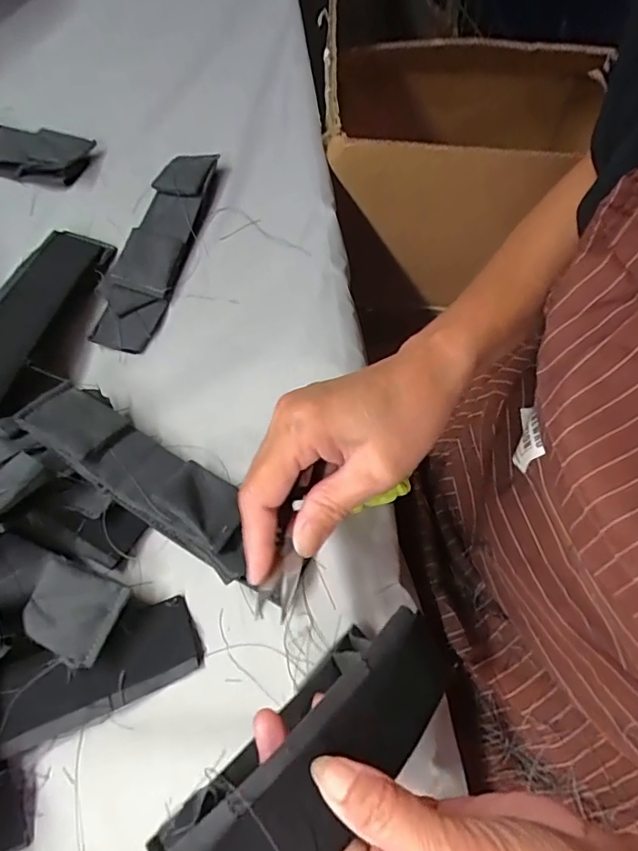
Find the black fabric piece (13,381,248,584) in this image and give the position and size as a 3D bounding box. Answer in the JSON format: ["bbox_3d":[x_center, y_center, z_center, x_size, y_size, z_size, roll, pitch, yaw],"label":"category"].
[{"bbox_3d":[-0.108,0.029,0.333,0.164,0.018,0.050,35,47,5],"label":"black fabric piece"}]

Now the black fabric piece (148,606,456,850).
[{"bbox_3d":[0.000,0.142,0.221,0.049,0.033,0.177,45,45,19],"label":"black fabric piece"}]

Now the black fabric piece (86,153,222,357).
[{"bbox_3d":[-0.133,-0.147,0.428,0.049,0.027,0.186,12,67,8],"label":"black fabric piece"}]

